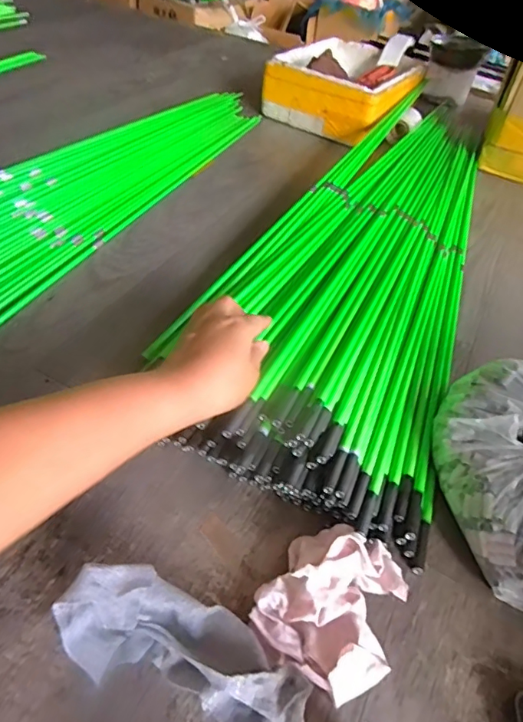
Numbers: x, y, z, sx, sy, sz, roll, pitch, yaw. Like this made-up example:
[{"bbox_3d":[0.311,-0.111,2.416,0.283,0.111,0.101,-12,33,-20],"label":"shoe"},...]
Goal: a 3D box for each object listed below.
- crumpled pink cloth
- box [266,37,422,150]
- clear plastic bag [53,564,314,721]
[{"bbox_3d":[0.047,0.162,0.322,0.088,0.038,0.106,26,48,17],"label":"crumpled pink cloth"},{"bbox_3d":[0.174,-0.544,0.951,0.231,0.089,0.266,29,49,19],"label":"box"},{"bbox_3d":[-0.044,0.174,0.284,0.153,0.055,0.065,21,47,12],"label":"clear plastic bag"}]

